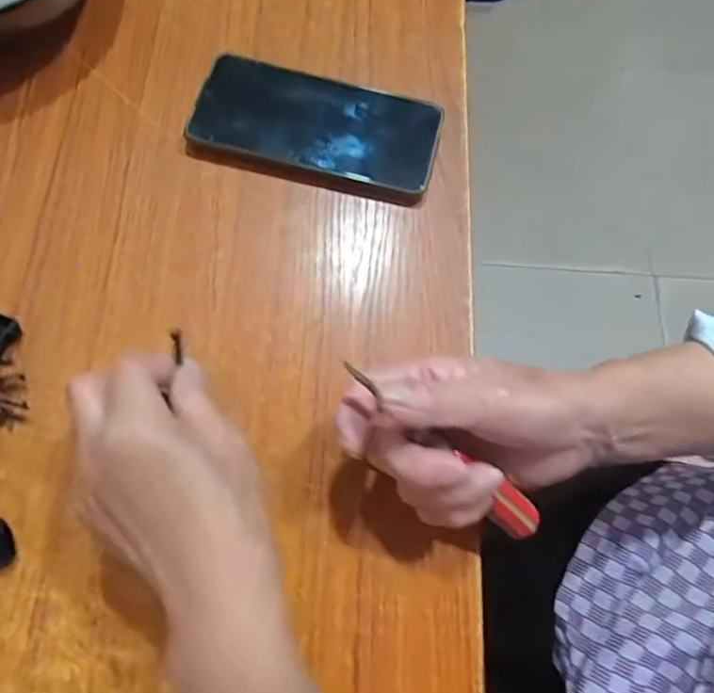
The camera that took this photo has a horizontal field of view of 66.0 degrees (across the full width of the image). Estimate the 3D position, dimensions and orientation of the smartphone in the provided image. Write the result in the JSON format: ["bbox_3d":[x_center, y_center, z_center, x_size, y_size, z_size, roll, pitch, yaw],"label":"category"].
[{"bbox_3d":[-0.026,-0.153,0.379,0.162,0.017,0.074,13,71,2],"label":"smartphone"}]

